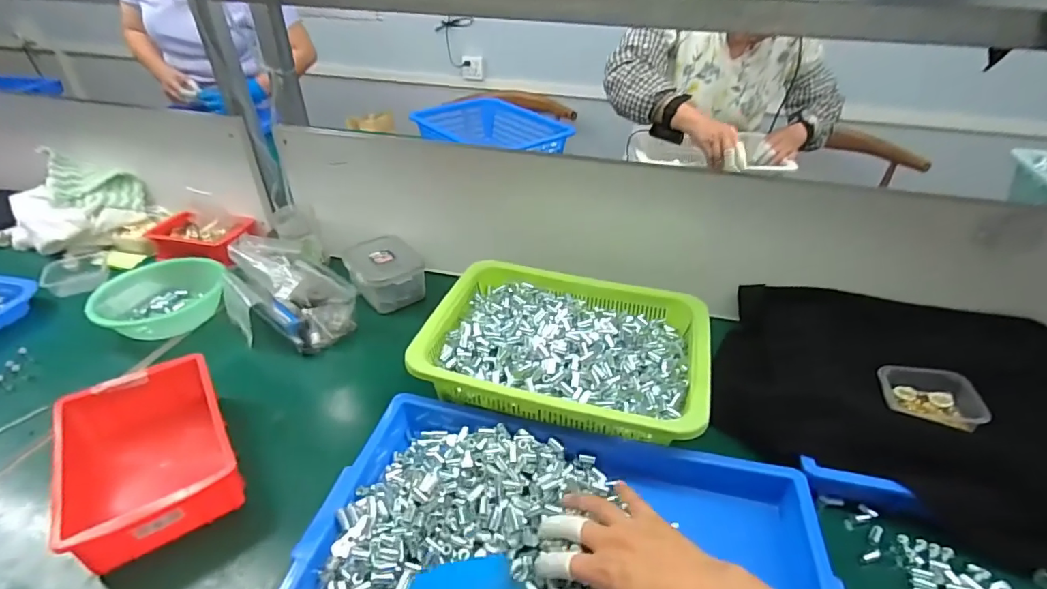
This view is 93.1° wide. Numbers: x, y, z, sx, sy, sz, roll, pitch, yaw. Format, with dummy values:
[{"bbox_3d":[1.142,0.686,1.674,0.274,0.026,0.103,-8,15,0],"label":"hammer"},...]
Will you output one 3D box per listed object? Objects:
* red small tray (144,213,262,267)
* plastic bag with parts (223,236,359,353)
[{"bbox_3d":[-0.544,-0.098,0.837,0.164,0.051,0.081,7,36,7],"label":"red small tray"},{"bbox_3d":[-0.339,-0.011,0.699,0.125,0.098,0.199,-29,46,-35],"label":"plastic bag with parts"}]

